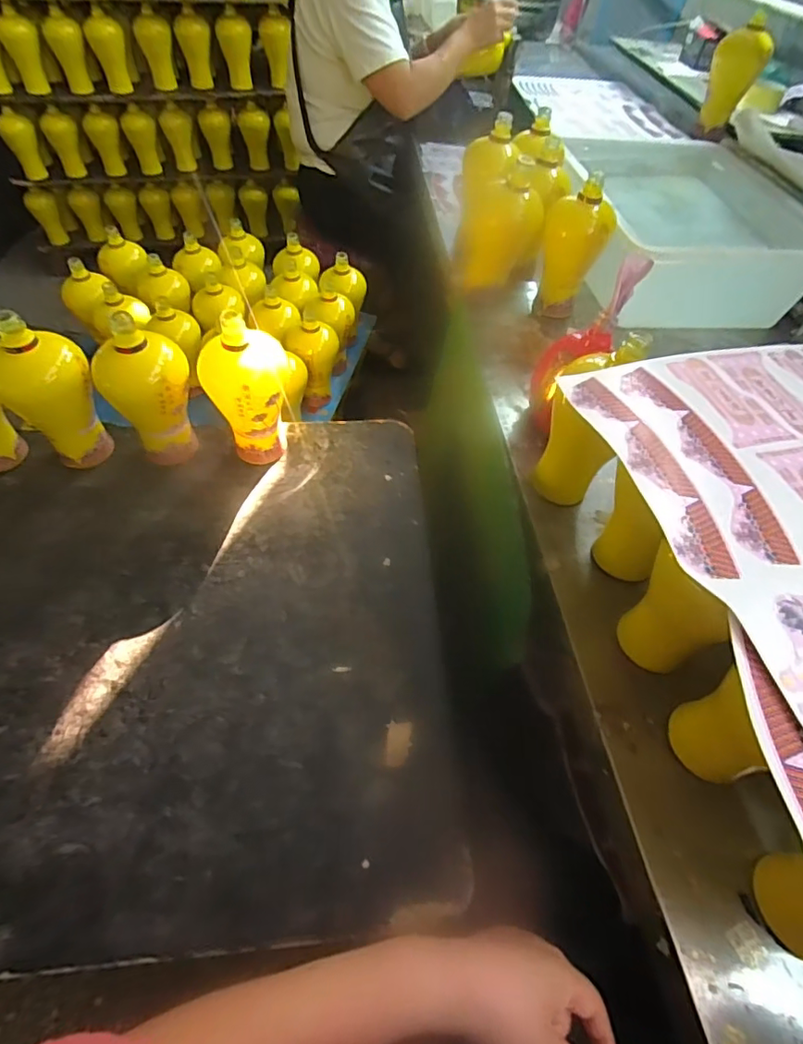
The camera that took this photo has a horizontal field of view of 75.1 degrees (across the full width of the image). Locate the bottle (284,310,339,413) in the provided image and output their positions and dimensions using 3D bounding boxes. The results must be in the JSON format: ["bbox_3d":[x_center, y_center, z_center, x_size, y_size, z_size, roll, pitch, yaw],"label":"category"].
[{"bbox_3d":[-0.206,-0.363,1.191,0.095,0.206,0.116,35,59,21],"label":"bottle"}]

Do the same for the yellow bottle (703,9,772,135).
[{"bbox_3d":[0.736,-0.989,1.172,0.107,0.200,0.112,20,55,11],"label":"yellow bottle"}]

